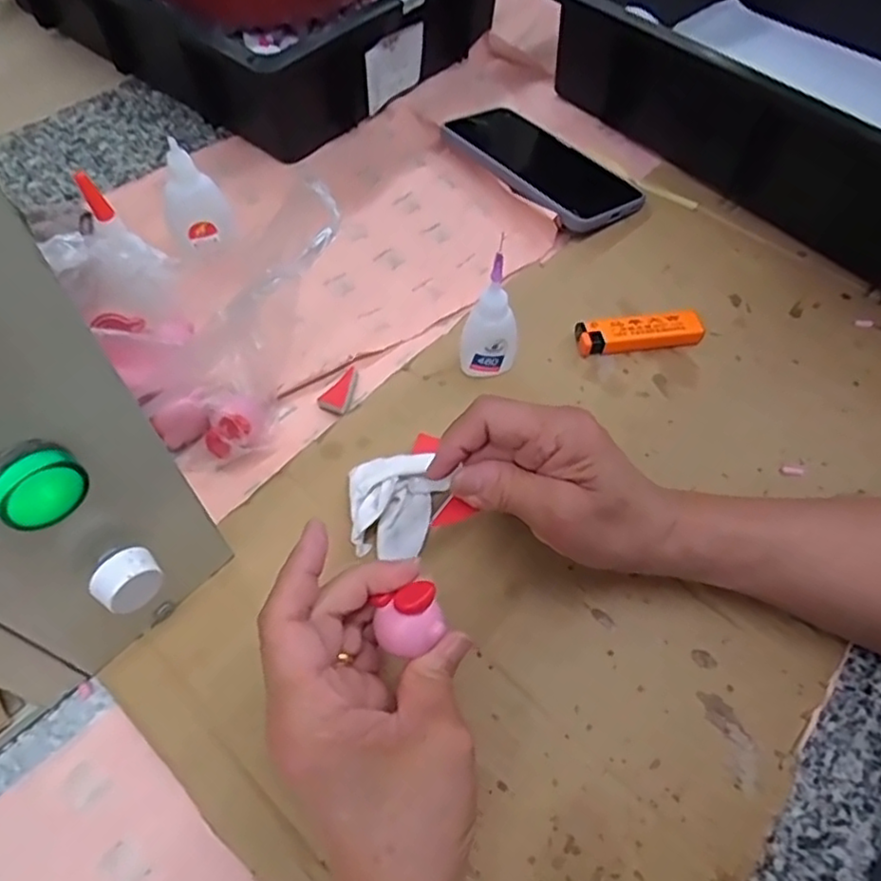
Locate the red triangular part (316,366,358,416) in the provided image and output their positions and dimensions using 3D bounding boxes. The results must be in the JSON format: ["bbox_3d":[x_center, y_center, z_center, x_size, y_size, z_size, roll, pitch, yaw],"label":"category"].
[{"bbox_3d":[-0.061,-0.032,0.407,0.019,0.004,0.035,20,59,12],"label":"red triangular part"}]

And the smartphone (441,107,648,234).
[{"bbox_3d":[0.075,-0.220,0.522,0.084,0.015,0.174,-28,59,-32],"label":"smartphone"}]

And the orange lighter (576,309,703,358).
[{"bbox_3d":[0.128,-0.069,0.425,0.078,0.015,0.021,-6,57,-5],"label":"orange lighter"}]

